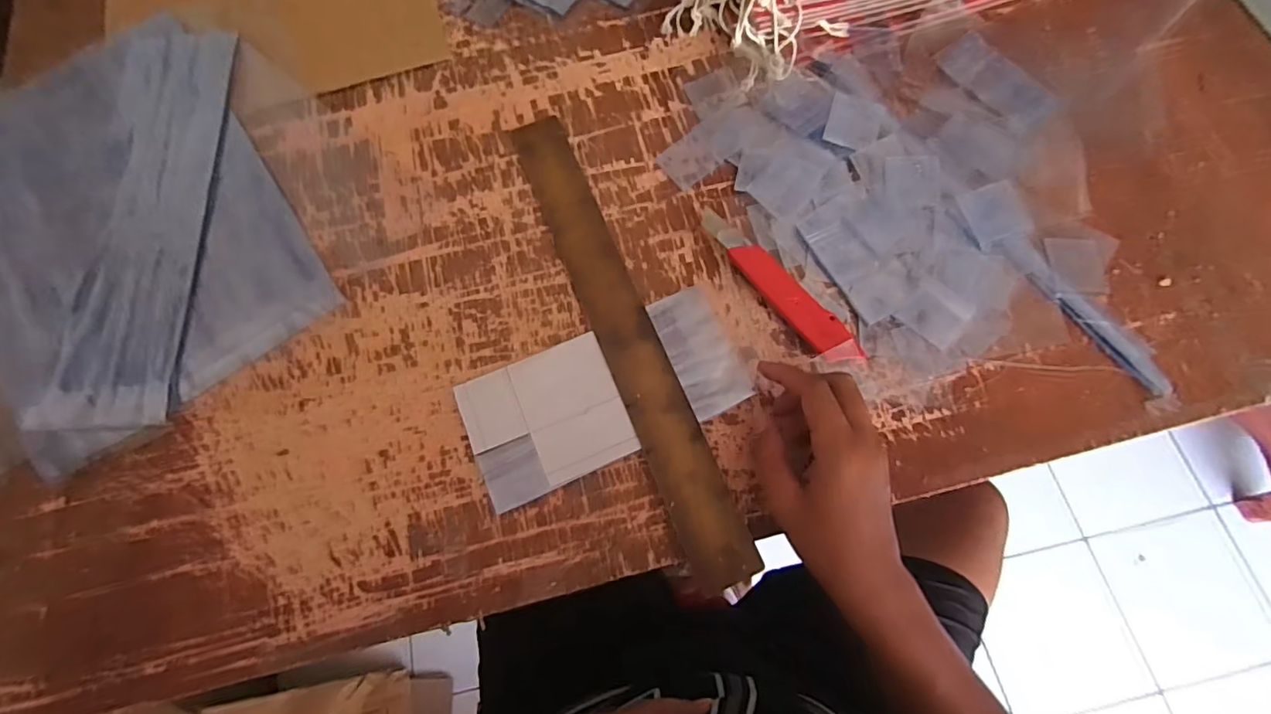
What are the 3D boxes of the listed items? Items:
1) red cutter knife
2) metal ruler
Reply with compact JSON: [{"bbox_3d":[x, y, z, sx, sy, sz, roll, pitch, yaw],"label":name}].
[{"bbox_3d":[0.116,-0.059,0.435,0.029,0.017,0.167,-39,76,-9],"label":"red cutter knife"},{"bbox_3d":[-0.011,-0.029,0.441,0.049,0.011,0.426,-22,74,-1],"label":"metal ruler"}]

